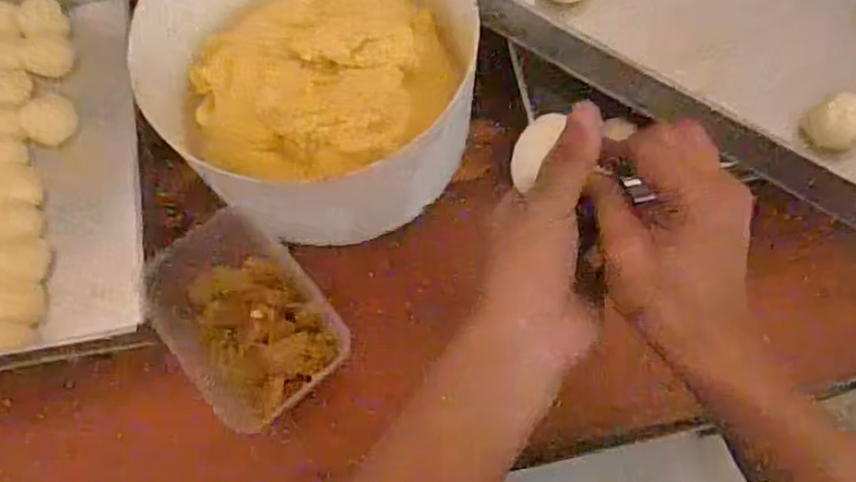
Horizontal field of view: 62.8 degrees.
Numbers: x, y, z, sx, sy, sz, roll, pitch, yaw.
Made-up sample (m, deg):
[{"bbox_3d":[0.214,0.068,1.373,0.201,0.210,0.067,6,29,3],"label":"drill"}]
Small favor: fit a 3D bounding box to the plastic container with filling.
[{"bbox_3d":[-0.155,0.062,0.592,0.120,0.043,0.162,-39,72,-12],"label":"plastic container with filling"}]

